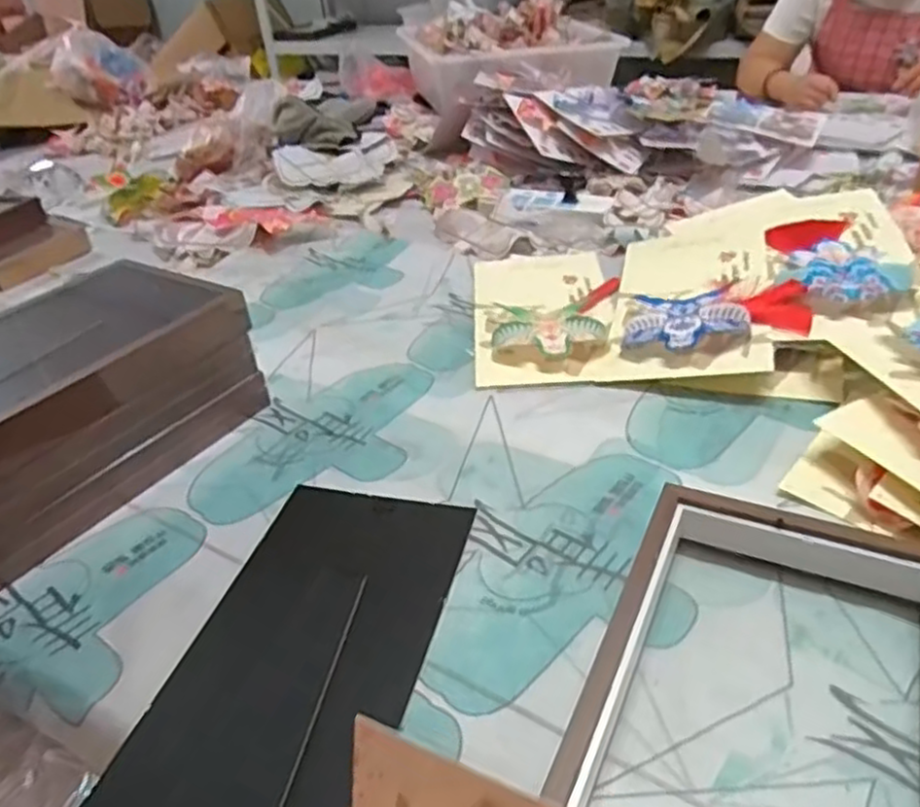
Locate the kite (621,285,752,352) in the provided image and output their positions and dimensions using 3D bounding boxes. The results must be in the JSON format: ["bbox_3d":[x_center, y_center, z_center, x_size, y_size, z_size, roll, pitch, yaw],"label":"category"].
[{"bbox_3d":[0.250,-0.096,0.789,0.130,0.023,0.136,-4,32,27],"label":"kite"}]

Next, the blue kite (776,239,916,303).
[{"bbox_3d":[0.419,-0.143,0.777,0.104,0.016,0.116,-29,41,-29],"label":"blue kite"}]

